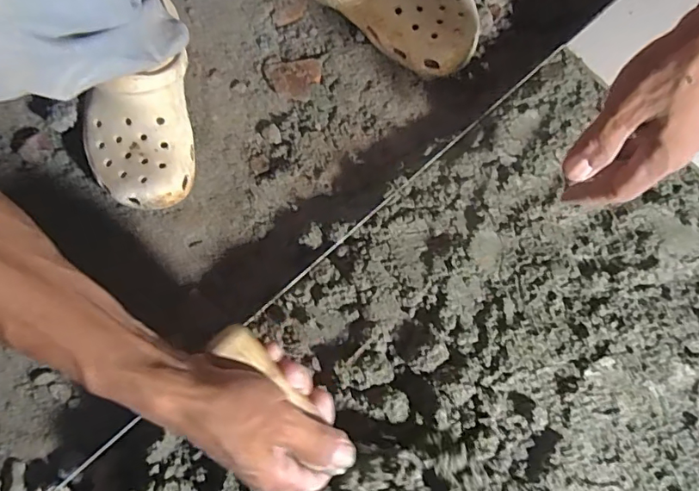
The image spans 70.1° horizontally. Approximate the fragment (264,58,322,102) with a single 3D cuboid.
[{"bbox_3d":[-0.060,-0.189,0.569,0.062,0.008,0.052,-15,79,-3],"label":"fragment"}]

